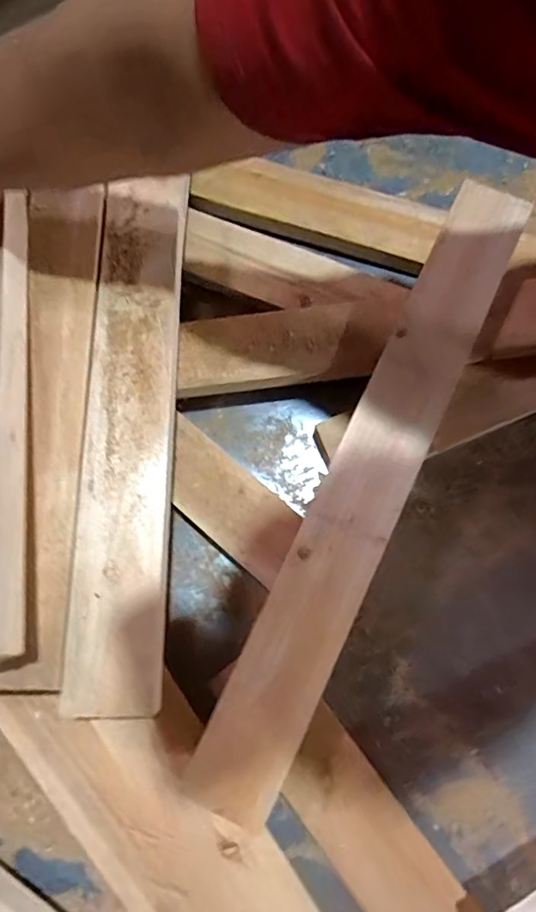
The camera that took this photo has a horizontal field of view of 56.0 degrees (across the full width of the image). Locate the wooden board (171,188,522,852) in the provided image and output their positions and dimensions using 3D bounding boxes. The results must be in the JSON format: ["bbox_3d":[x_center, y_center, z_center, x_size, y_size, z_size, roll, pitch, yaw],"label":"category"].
[{"bbox_3d":[0.077,0.008,0.367,0.060,0.028,0.488,26,79,7],"label":"wooden board"}]

